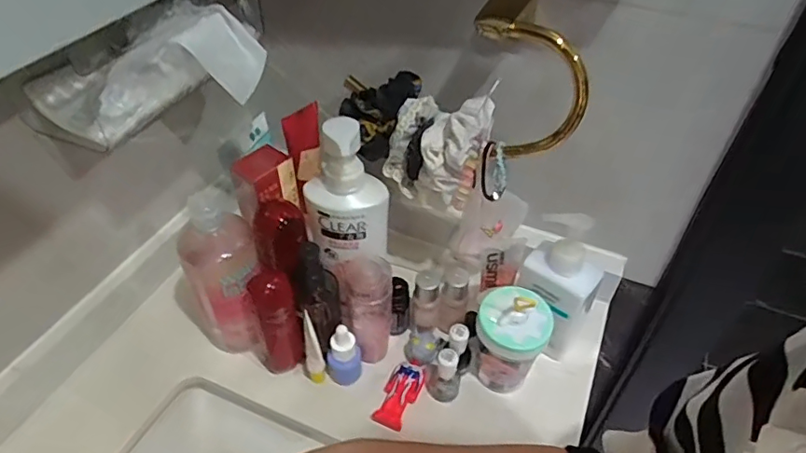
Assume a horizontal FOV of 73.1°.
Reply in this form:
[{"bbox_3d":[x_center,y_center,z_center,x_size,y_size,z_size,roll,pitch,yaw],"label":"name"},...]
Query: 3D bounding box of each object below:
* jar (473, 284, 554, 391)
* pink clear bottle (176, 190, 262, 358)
[{"bbox_3d":[0.102,0.109,0.525,0.063,0.127,0.066,1,44,-1],"label":"jar"},{"bbox_3d":[-0.172,0.054,0.527,0.069,0.182,0.057,-13,46,-14],"label":"pink clear bottle"}]

